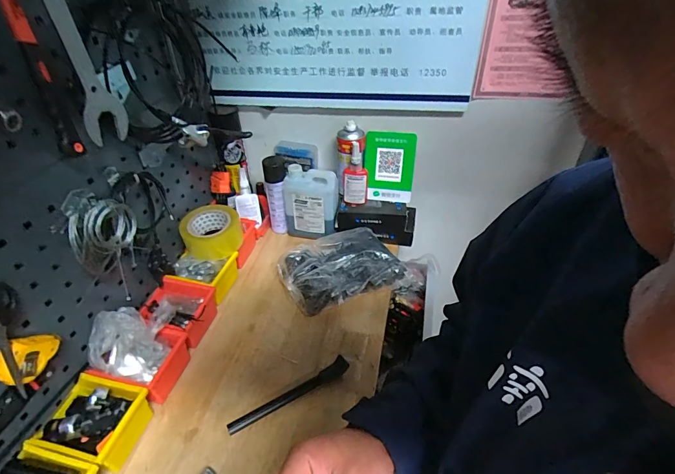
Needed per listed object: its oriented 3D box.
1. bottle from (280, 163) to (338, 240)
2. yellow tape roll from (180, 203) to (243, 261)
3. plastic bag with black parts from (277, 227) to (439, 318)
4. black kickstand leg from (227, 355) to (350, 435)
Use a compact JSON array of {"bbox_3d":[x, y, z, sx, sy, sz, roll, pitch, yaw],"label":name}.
[{"bbox_3d":[-0.062,-0.078,0.869,0.123,0.166,0.047,3,43,5],"label":"bottle"},{"bbox_3d":[-0.270,-0.010,0.798,0.116,0.066,0.116,-1,42,1],"label":"yellow tape roll"},{"bbox_3d":[0.022,0.066,0.812,0.288,0.064,0.162,-12,43,-12],"label":"plastic bag with black parts"},{"bbox_3d":[-0.079,0.262,0.618,0.214,0.017,0.024,-21,46,-21],"label":"black kickstand leg"}]

